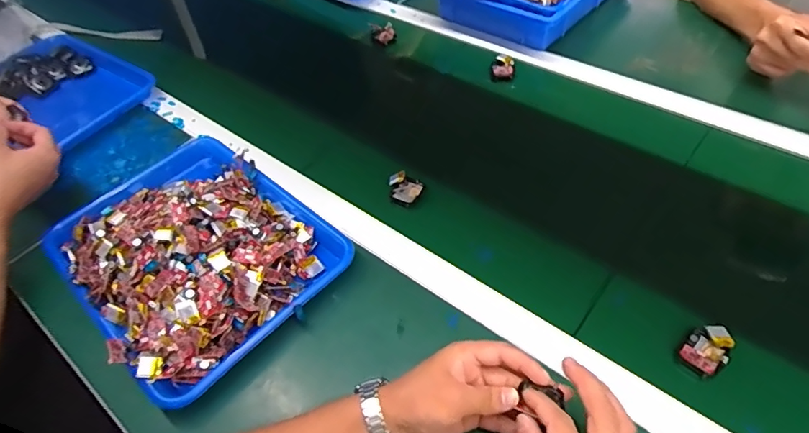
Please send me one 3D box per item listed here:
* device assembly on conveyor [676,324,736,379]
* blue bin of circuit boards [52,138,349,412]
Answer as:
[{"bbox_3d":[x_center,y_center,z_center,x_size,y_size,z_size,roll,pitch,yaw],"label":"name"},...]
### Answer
[{"bbox_3d":[0.289,0.125,0.478,0.052,0.015,0.036,-32,54,-20],"label":"device assembly on conveyor"},{"bbox_3d":[-0.254,0.026,0.589,0.336,0.069,0.253,33,61,29],"label":"blue bin of circuit boards"}]

